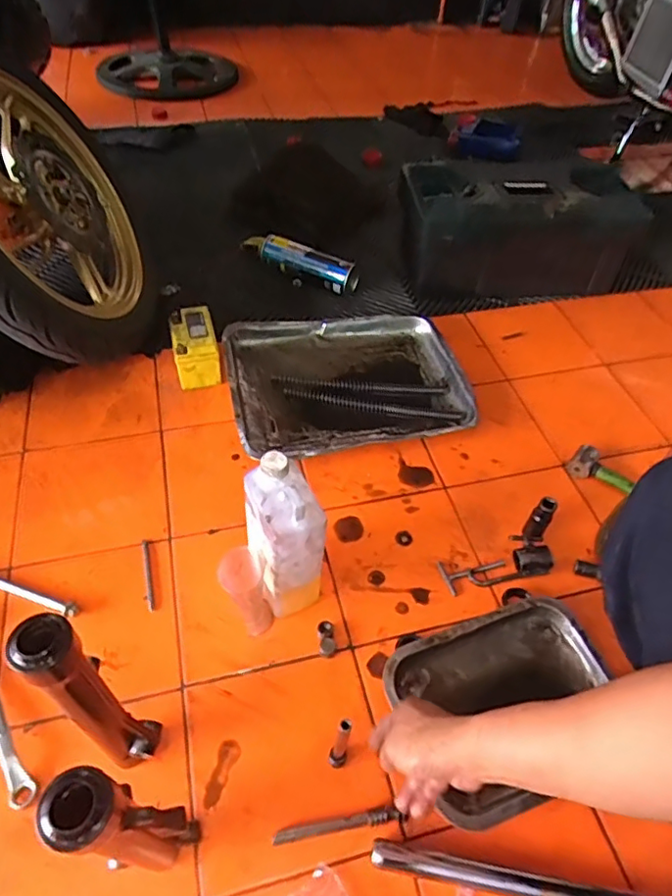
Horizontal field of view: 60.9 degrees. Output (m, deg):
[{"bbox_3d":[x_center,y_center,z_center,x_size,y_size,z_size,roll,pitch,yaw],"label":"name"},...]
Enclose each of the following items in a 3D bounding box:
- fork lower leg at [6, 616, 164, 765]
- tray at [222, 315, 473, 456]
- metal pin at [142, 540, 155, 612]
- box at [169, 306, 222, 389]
[{"bbox_3d":[-0.198,0.211,0.477,0.043,0.254,0.044,33,56,22],"label":"fork lower leg"},{"bbox_3d":[0.018,-0.116,0.951,0.373,0.064,0.289,-10,50,-11],"label":"tray"},{"bbox_3d":[-0.241,0.161,0.733,0.008,0.004,0.101,-12,50,-12],"label":"metal pin"},{"bbox_3d":[-0.235,-0.166,0.961,0.073,0.084,0.116,-11,50,-12],"label":"box"}]

